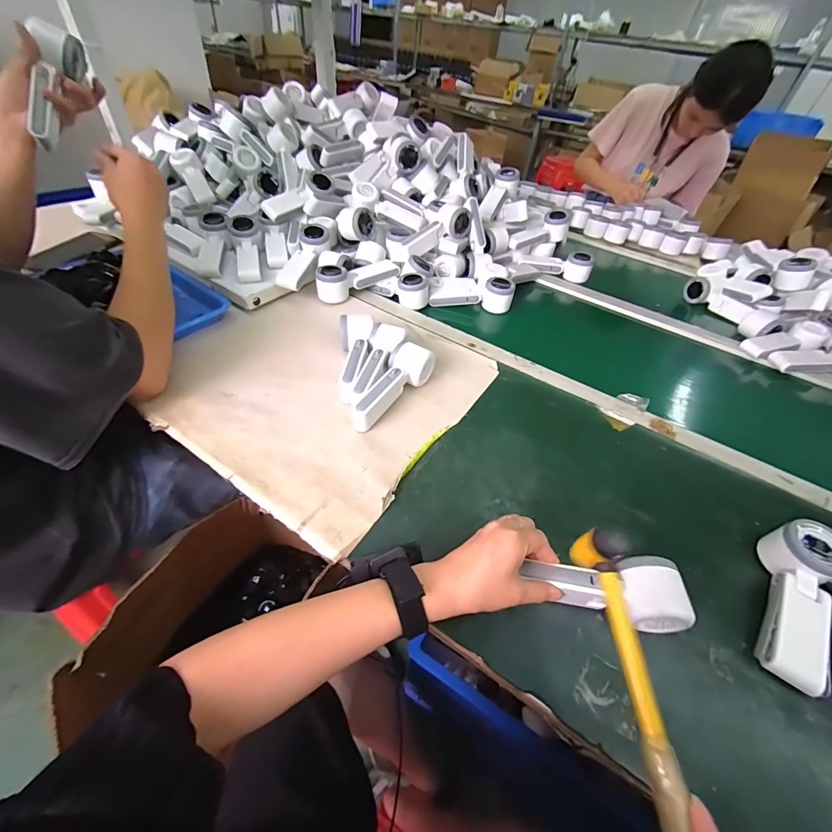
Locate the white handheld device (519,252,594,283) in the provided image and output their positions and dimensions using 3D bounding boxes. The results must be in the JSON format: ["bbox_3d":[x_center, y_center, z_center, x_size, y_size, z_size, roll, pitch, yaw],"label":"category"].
[{"bbox_3d":[0.329,-0.354,0.881,0.160,0.058,0.047,4,48,-3],"label":"white handheld device"}]

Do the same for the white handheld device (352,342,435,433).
[{"bbox_3d":[-0.039,-0.045,0.533,0.053,0.054,0.160,28,51,18],"label":"white handheld device"}]

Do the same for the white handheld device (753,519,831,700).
[{"bbox_3d":[0.385,0.184,0.374,0.055,0.053,0.164,30,52,20],"label":"white handheld device"}]

